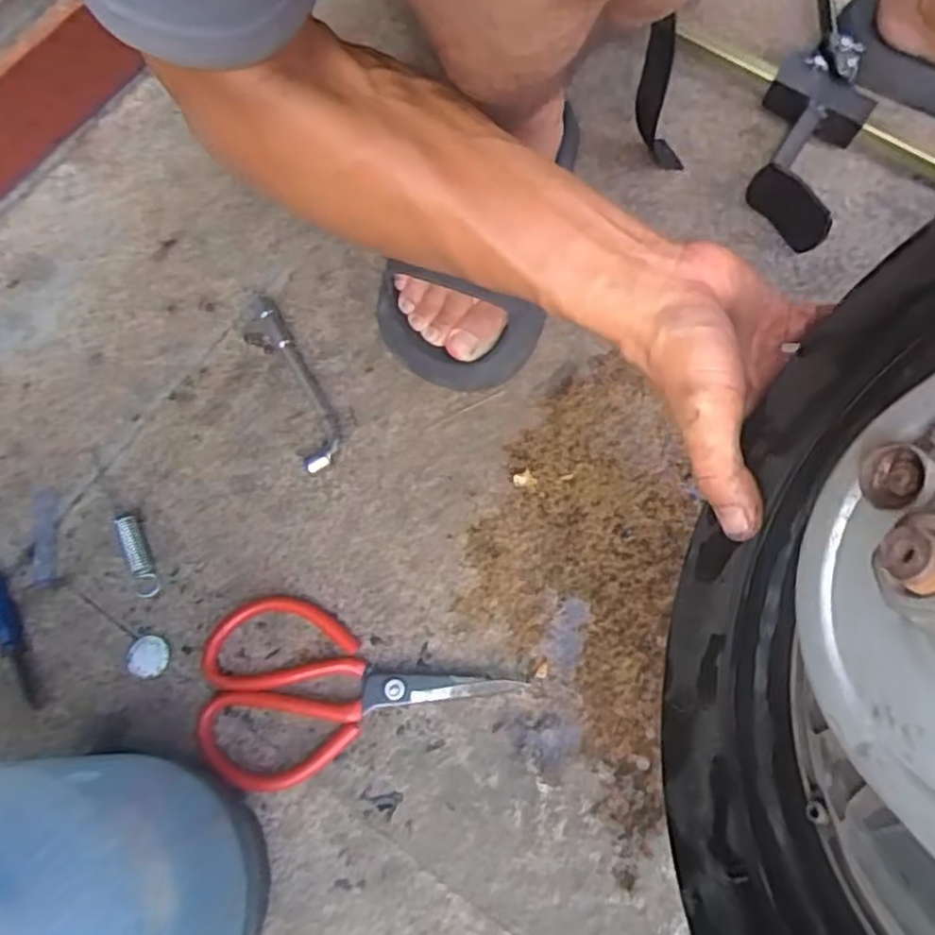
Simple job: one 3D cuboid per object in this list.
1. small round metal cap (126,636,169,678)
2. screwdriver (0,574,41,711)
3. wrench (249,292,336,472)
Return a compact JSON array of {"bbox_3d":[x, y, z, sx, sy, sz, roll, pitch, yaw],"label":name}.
[{"bbox_3d":[-0.200,0.117,0.443,0.026,0.004,0.025,0,72,1],"label":"small round metal cap"},{"bbox_3d":[-0.294,0.109,0.457,0.016,0.015,0.098,-30,73,-8],"label":"screwdriver"},{"bbox_3d":[-0.122,-0.066,0.506,0.029,0.016,0.150,-21,72,-5],"label":"wrench"}]

